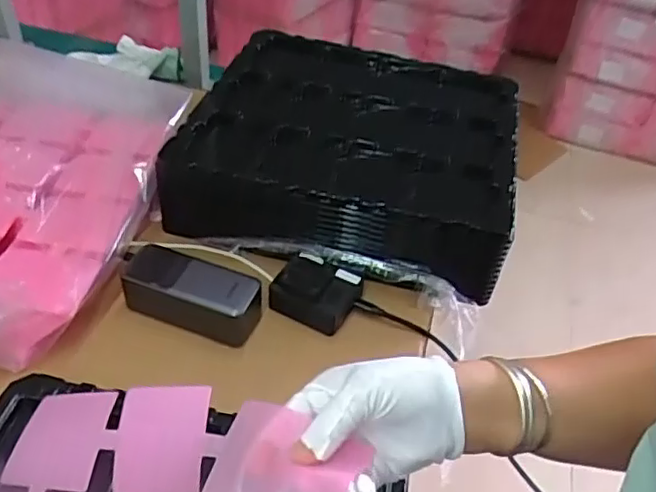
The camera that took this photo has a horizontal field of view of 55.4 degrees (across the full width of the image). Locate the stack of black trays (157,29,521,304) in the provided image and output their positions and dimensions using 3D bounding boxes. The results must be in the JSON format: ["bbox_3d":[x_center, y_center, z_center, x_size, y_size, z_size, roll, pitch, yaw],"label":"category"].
[{"bbox_3d":[0.036,-0.128,0.773,0.370,0.093,0.364,13,43,7],"label":"stack of black trays"}]

